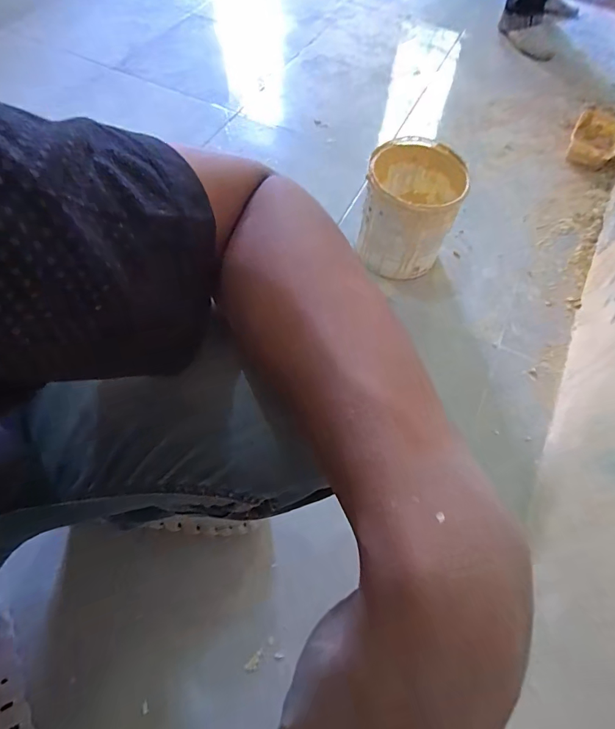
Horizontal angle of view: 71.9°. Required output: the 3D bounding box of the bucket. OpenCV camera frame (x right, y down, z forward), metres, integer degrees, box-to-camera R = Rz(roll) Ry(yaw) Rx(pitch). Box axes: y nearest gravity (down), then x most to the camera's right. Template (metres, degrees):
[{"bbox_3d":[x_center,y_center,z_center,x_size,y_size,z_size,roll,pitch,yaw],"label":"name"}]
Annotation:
[{"bbox_3d":[0.198,-0.310,0.842,0.172,0.165,0.188,2,62,-3],"label":"bucket"}]

